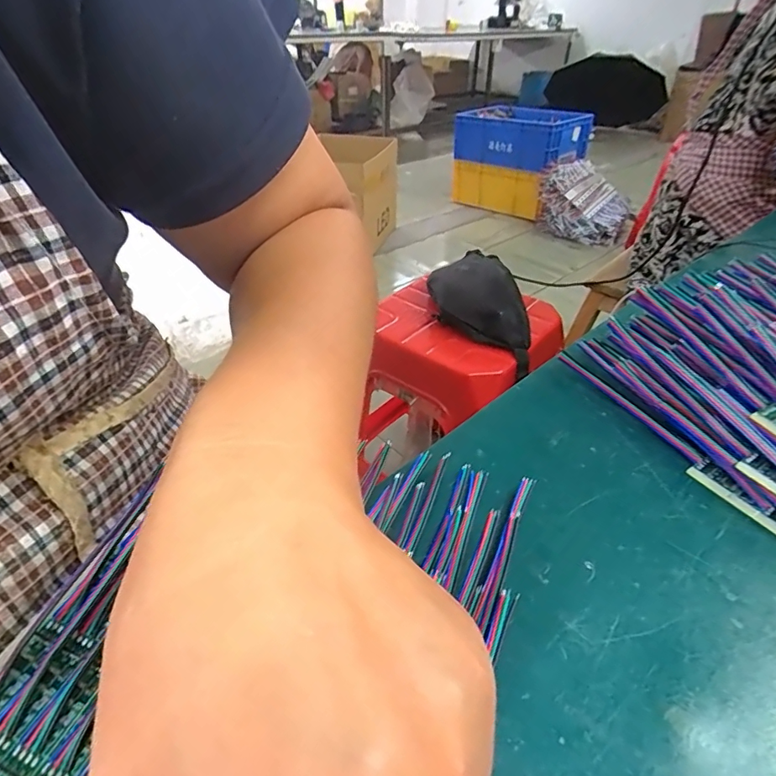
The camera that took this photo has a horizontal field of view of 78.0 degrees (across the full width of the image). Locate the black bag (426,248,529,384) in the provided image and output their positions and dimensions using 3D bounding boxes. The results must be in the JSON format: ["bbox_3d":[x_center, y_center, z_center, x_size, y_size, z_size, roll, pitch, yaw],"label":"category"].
[{"bbox_3d":[0.143,-0.142,0.792,0.127,0.075,0.270,-6,39,-8],"label":"black bag"}]

